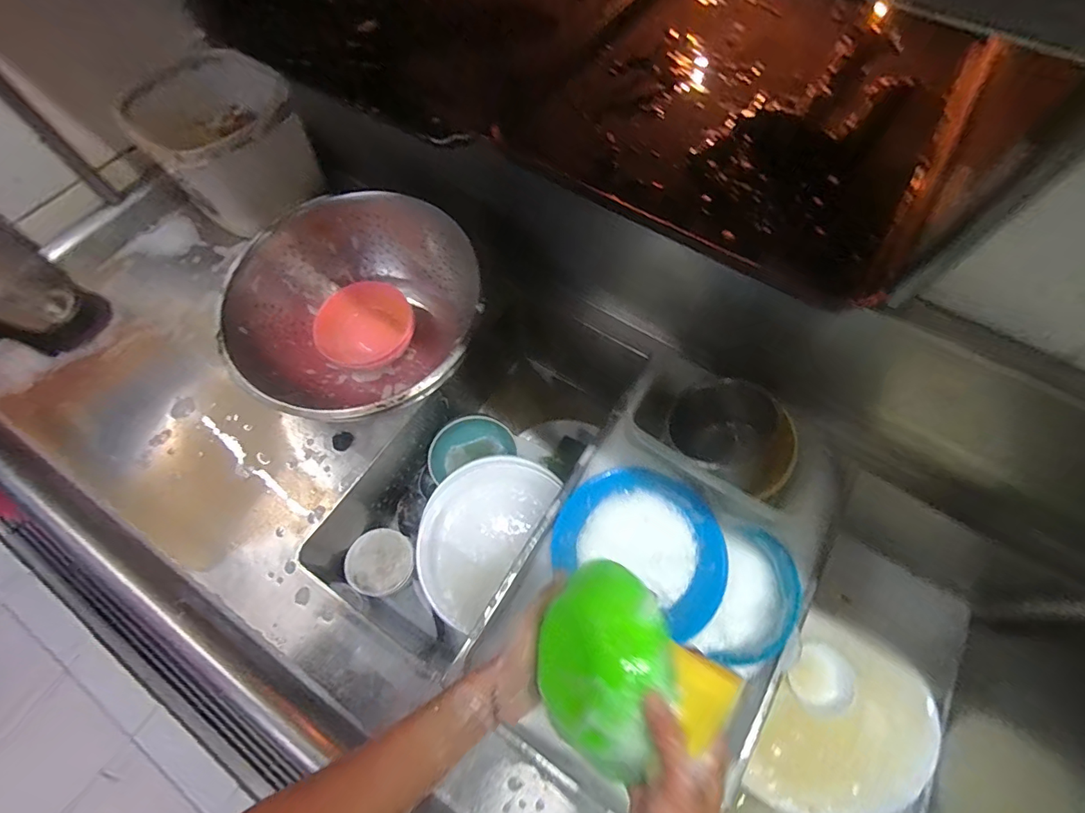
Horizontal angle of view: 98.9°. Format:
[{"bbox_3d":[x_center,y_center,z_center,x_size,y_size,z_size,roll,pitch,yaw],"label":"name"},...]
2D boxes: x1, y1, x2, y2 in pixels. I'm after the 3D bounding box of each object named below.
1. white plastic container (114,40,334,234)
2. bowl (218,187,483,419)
[{"bbox_3d":[-0.508,-0.424,0.774,0.231,0.179,0.211,40,72,16],"label":"white plastic container"},{"bbox_3d":[-0.247,-0.106,0.637,0.291,0.160,0.313,0,66,0],"label":"bowl"}]

